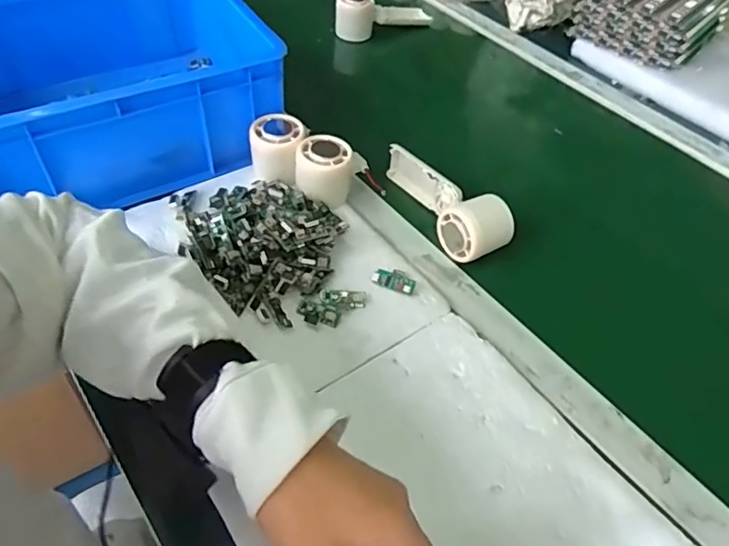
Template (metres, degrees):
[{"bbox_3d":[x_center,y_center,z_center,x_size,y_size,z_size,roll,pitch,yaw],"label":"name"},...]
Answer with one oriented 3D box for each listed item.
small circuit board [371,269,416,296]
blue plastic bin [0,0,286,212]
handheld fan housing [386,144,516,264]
[{"bbox_3d":[0.028,0.007,0.511,0.040,0.004,0.021,22,71,15],"label":"small circuit board"},{"bbox_3d":[-0.283,-0.201,0.591,0.313,0.131,0.261,-23,55,-23],"label":"blue plastic bin"},{"bbox_3d":[0.087,-0.083,0.593,0.060,0.045,0.158,-20,54,-21],"label":"handheld fan housing"}]

